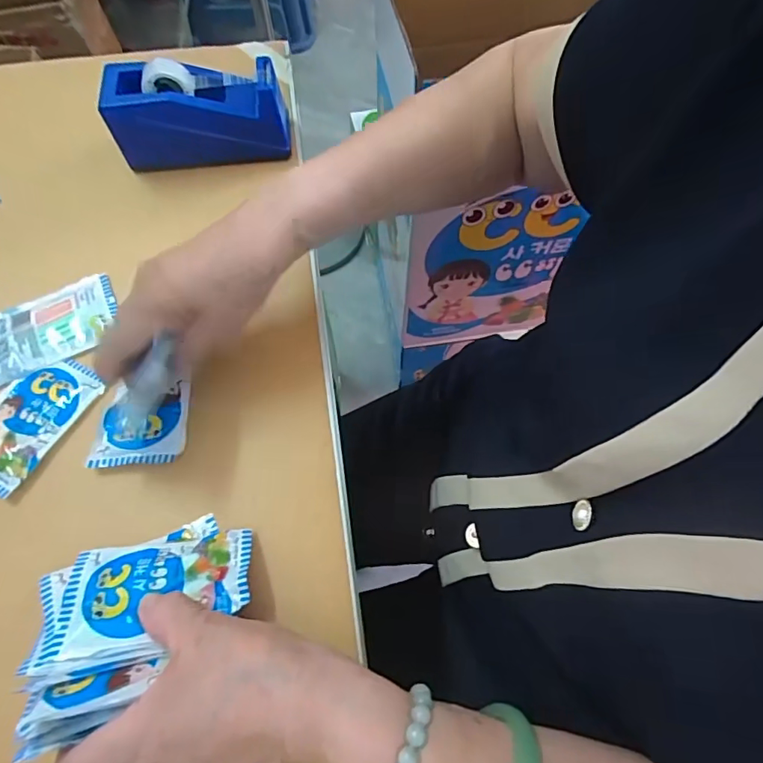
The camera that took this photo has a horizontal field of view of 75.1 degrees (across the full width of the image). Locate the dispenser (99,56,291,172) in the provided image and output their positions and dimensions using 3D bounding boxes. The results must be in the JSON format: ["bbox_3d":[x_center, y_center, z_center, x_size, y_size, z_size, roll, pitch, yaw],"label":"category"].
[{"bbox_3d":[-0.163,-0.243,0.453,0.152,0.080,0.054,-6,66,-3],"label":"dispenser"}]

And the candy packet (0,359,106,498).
[{"bbox_3d":[-0.259,0.025,0.359,0.069,0.004,0.100,30,70,13],"label":"candy packet"}]

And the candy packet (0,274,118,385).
[{"bbox_3d":[-0.263,-0.044,0.392,0.102,0.007,0.062,-25,68,-10],"label":"candy packet"}]

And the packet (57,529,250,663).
[{"bbox_3d":[-0.128,0.121,0.292,0.095,0.007,0.069,-2,40,-10],"label":"packet"}]

